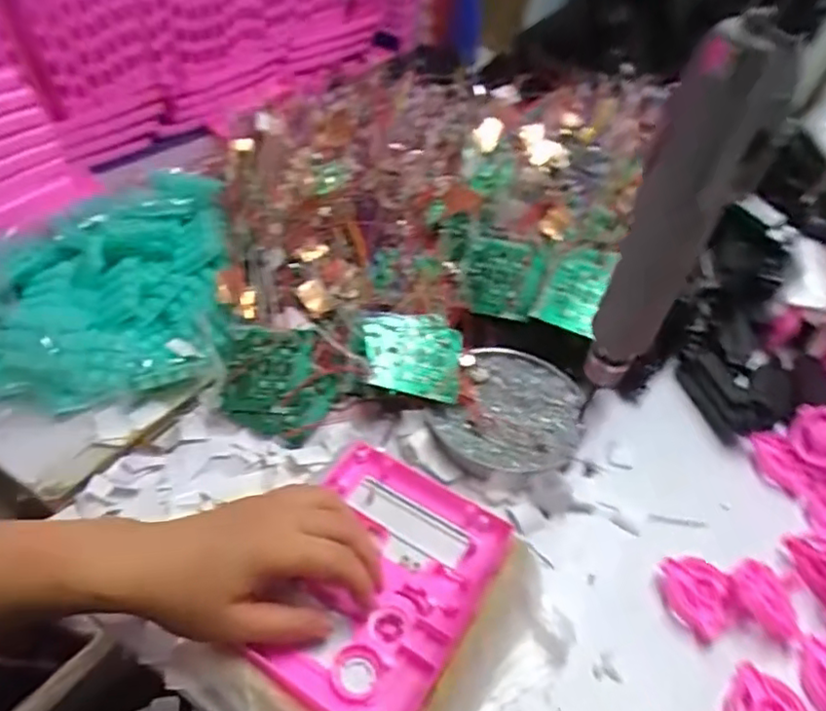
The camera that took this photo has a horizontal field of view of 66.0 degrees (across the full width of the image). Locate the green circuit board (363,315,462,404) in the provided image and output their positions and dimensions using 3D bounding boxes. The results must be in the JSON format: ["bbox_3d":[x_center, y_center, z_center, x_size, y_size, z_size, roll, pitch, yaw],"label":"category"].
[{"bbox_3d":[0.003,0.003,0.543,0.086,0.009,0.075,1,66,-17],"label":"green circuit board"}]

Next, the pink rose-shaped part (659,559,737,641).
[{"bbox_3d":[0.201,0.170,0.445,0.046,0.014,0.052,0,44,-4],"label":"pink rose-shaped part"}]

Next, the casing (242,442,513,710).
[{"bbox_3d":[-0.024,0.144,0.409,0.129,0.018,0.165,23,47,19],"label":"casing"}]

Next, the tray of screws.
[{"bbox_3d":[0.084,0.048,0.546,0.117,0.021,0.129,21,46,17],"label":"tray of screws"}]

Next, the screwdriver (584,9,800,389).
[{"bbox_3d":[0.122,-0.055,0.299,0.038,0.184,0.033,15,50,3],"label":"screwdriver"}]

